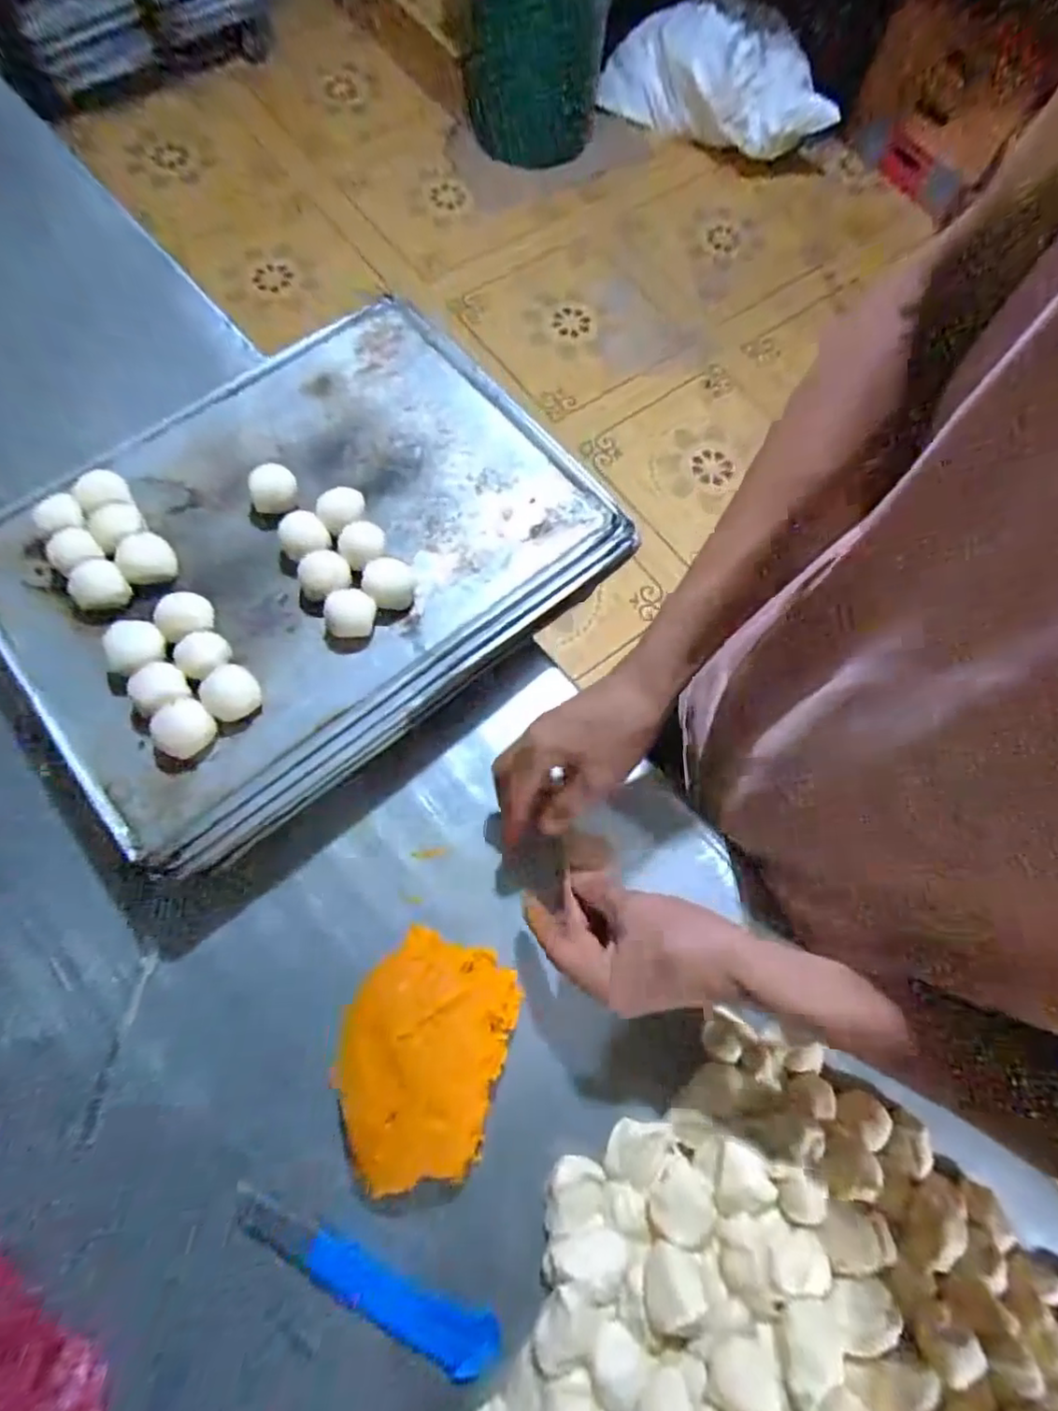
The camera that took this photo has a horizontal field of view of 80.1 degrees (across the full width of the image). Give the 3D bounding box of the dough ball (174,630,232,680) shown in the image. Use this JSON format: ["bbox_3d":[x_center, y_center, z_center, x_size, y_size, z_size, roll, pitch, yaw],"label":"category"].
[{"bbox_3d":[-0.244,-0.035,0.478,0.035,0.031,0.037,0,73,-1],"label":"dough ball"}]

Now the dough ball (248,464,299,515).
[{"bbox_3d":[-0.211,-0.179,0.522,0.036,0.024,0.032,-7,73,-3],"label":"dough ball"}]

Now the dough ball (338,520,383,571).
[{"bbox_3d":[-0.135,-0.130,0.511,0.038,0.024,0.034,-20,74,-7],"label":"dough ball"}]

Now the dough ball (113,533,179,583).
[{"bbox_3d":[-0.299,-0.114,0.495,0.033,0.031,0.040,42,77,11],"label":"dough ball"}]

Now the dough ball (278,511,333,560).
[{"bbox_3d":[-0.181,-0.134,0.511,0.036,0.026,0.040,-34,76,-10],"label":"dough ball"}]

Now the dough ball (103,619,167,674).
[{"bbox_3d":[-0.294,-0.042,0.472,0.038,0.027,0.041,0,73,-1],"label":"dough ball"}]

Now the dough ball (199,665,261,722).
[{"bbox_3d":[-0.219,-0.009,0.465,0.038,0.027,0.037,0,73,-1],"label":"dough ball"}]

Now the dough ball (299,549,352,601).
[{"bbox_3d":[-0.161,-0.101,0.500,0.038,0.027,0.039,0,73,-1],"label":"dough ball"}]

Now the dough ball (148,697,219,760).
[{"bbox_3d":[-0.246,0.017,0.450,0.034,0.033,0.040,28,75,8],"label":"dough ball"}]

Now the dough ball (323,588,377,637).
[{"bbox_3d":[-0.139,-0.070,0.493,0.039,0.024,0.033,1,73,0],"label":"dough ball"}]

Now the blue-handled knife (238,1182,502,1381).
[{"bbox_3d":[-0.113,0.389,0.421,0.194,0.012,0.036,23,72,5],"label":"blue-handled knife"}]

